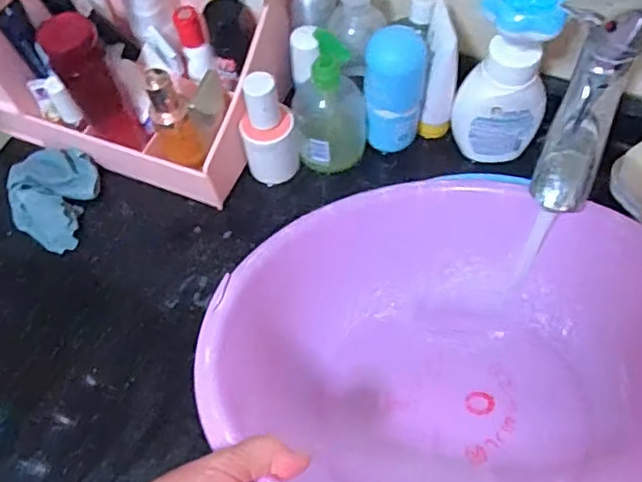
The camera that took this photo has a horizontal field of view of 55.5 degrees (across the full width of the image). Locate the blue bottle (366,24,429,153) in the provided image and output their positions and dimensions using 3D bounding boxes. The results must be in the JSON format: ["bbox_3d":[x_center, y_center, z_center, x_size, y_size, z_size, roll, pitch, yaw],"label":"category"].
[{"bbox_3d":[0.070,-0.139,0.577,0.052,0.119,0.044,8,62,8],"label":"blue bottle"}]

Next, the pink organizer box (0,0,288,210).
[{"bbox_3d":[-0.200,-0.203,0.603,0.306,0.156,0.209,18,63,13],"label":"pink organizer box"}]

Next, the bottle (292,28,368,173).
[{"bbox_3d":[0.008,-0.142,0.582,0.069,0.137,0.091,-5,61,1],"label":"bottle"}]

